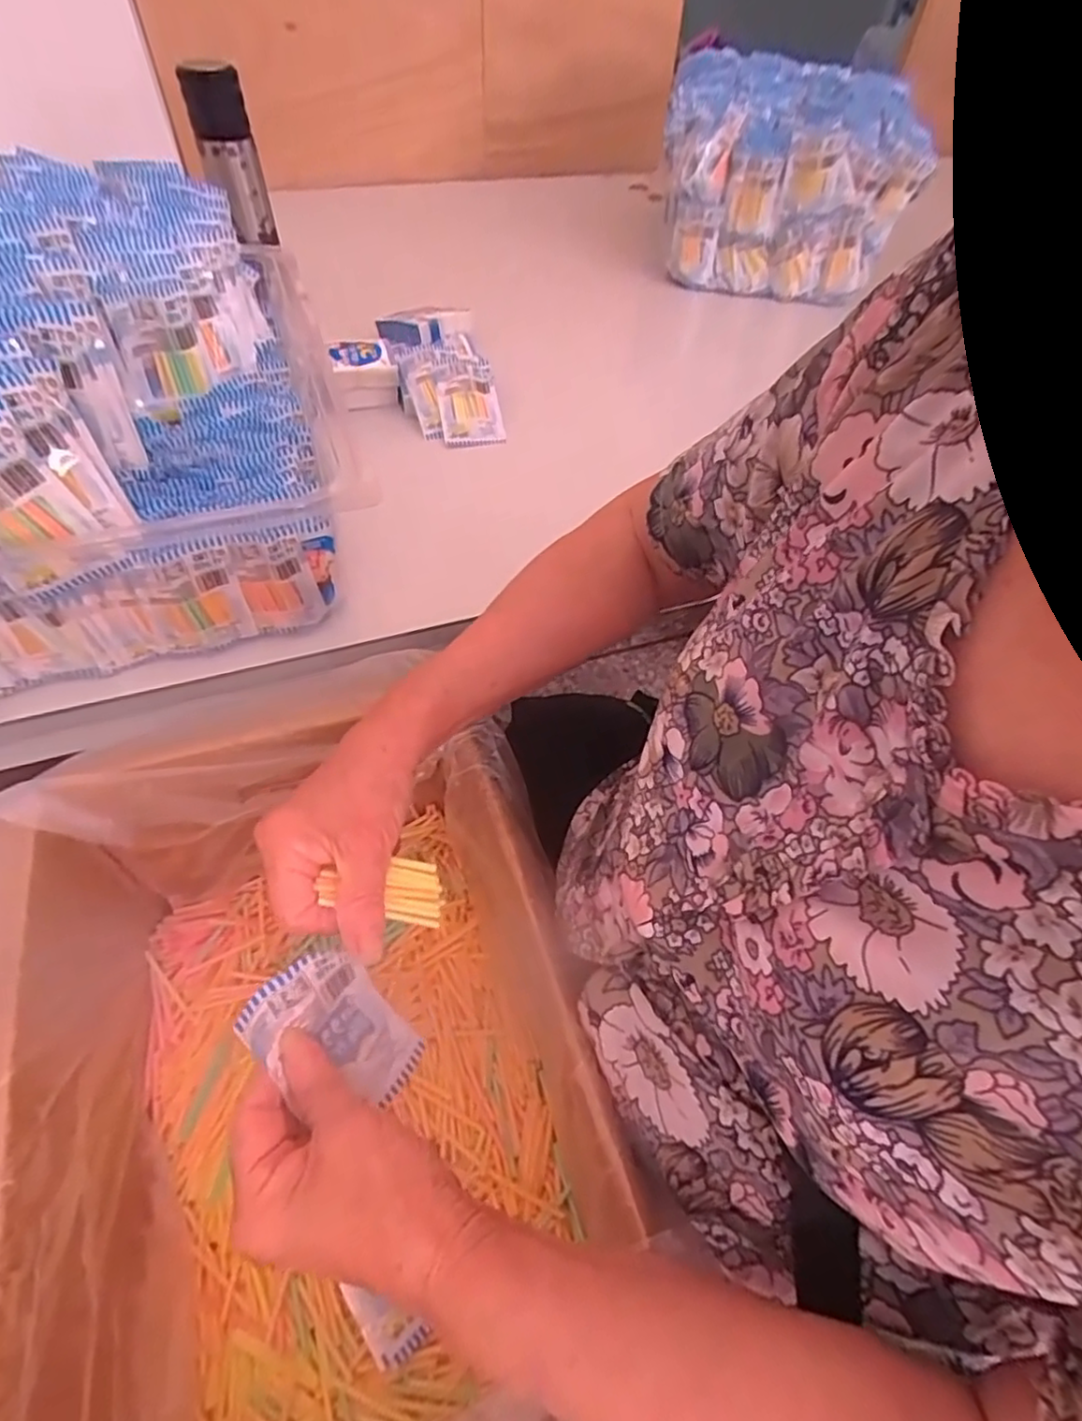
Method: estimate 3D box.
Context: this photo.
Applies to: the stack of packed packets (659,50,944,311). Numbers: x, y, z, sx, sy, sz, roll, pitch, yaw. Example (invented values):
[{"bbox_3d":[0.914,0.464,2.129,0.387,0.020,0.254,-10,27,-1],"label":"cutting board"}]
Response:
[{"bbox_3d":[0.332,-0.771,0.934,0.317,0.198,0.348,7,53,2],"label":"stack of packed packets"}]

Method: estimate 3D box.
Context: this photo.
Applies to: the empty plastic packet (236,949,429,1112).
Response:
[{"bbox_3d":[-0.101,0.157,0.324,0.015,0.105,0.052,-12,45,32],"label":"empty plastic packet"}]

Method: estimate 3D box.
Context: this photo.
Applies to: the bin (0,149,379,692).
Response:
[{"bbox_3d":[-0.332,-0.234,0.484,0.301,0.194,0.440,-15,55,-14],"label":"bin"}]

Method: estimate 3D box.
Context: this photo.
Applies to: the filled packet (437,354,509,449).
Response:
[{"bbox_3d":[-0.078,-0.330,0.683,0.064,0.009,0.104,-10,78,-15],"label":"filled packet"}]

